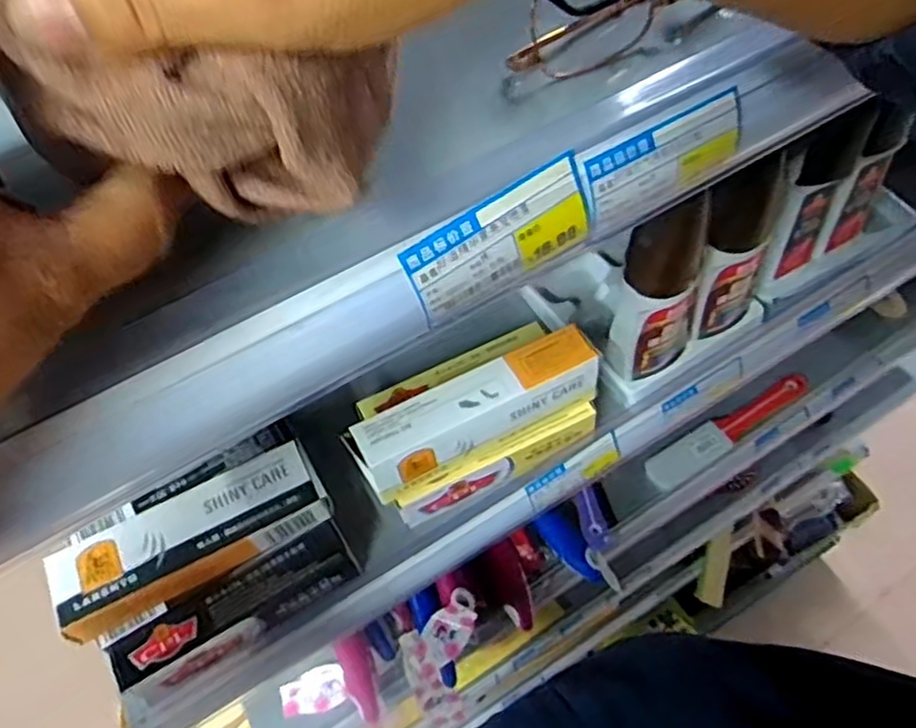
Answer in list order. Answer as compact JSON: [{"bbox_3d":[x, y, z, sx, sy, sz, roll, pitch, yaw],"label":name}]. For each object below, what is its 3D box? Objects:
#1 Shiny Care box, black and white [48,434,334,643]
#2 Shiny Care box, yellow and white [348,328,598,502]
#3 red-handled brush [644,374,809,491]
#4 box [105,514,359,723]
[{"bbox_3d":[-0.141,0.094,0.390,0.141,0.030,0.046,-26,59,-12],"label":"Shiny Care box, black and white"},{"bbox_3d":[0.011,0.028,0.408,0.141,0.043,0.032,-25,58,-12],"label":"Shiny Care box, yellow and white"},{"bbox_3d":[0.269,0.065,0.707,0.191,0.023,0.034,-27,59,-13],"label":"red-handled brush"},{"bbox_3d":[-0.122,0.136,0.396,0.139,0.035,0.035,-26,59,-12],"label":"box"}]

